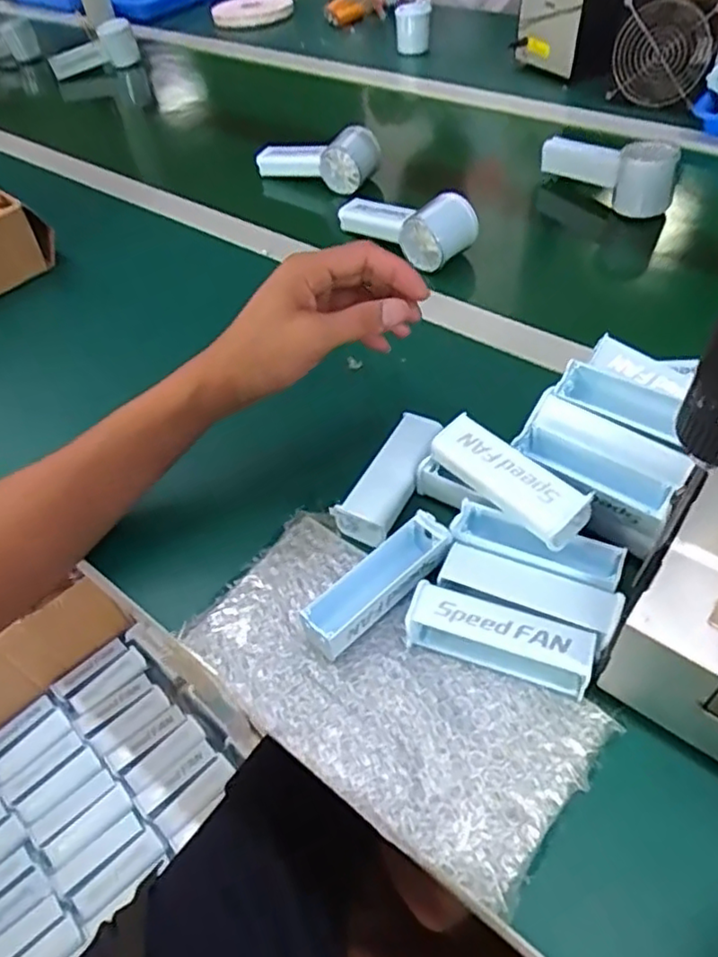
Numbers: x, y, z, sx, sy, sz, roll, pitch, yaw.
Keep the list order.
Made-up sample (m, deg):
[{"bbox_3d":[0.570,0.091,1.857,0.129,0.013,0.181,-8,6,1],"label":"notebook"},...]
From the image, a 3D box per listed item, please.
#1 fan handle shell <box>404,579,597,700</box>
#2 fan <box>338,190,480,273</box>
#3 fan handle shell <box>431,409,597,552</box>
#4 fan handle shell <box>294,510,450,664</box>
[{"bbox_3d":[0.079,0.090,0.366,0.101,0.026,0.029,12,52,16],"label":"fan handle shell"},{"bbox_3d":[0.048,-0.270,0.667,0.145,0.052,0.071,35,62,30],"label":"fan"},{"bbox_3d":[0.091,0.001,0.403,0.035,0.030,0.100,-35,55,-21],"label":"fan handle shell"},{"bbox_3d":[0.011,0.063,0.391,0.098,0.032,0.027,-35,55,-21],"label":"fan handle shell"}]

